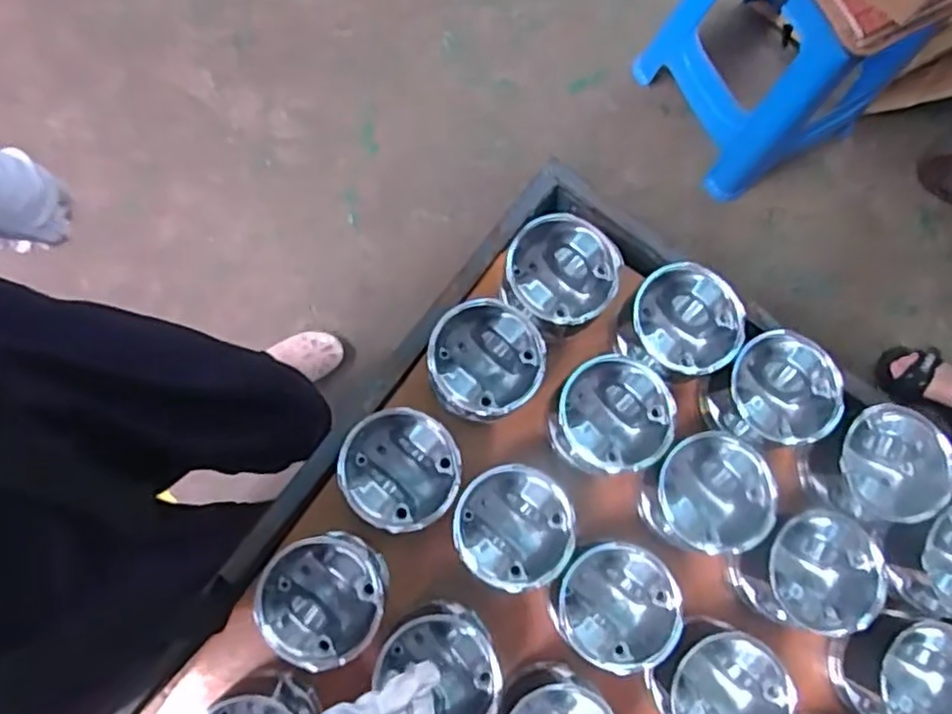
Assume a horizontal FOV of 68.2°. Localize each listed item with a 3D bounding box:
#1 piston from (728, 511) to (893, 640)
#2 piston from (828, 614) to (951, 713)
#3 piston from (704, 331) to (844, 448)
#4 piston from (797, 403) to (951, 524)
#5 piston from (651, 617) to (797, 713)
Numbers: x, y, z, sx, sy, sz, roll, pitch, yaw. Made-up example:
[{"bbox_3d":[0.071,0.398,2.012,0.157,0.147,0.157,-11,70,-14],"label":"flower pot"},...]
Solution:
[{"bbox_3d":[0.270,0.176,0.594,0.095,0.098,0.096,-13,80,-6],"label":"piston"},{"bbox_3d":[0.350,0.262,0.581,0.094,0.104,0.091,1,79,-4],"label":"piston"},{"bbox_3d":[0.252,0.035,0.628,0.101,0.094,0.095,-17,80,-7],"label":"piston"},{"bbox_3d":[0.340,0.095,0.616,0.098,0.108,0.092,-25,81,-8],"label":"piston"},{"bbox_3d":[0.193,0.265,0.575,0.101,0.093,0.092,1,79,-4],"label":"piston"}]

